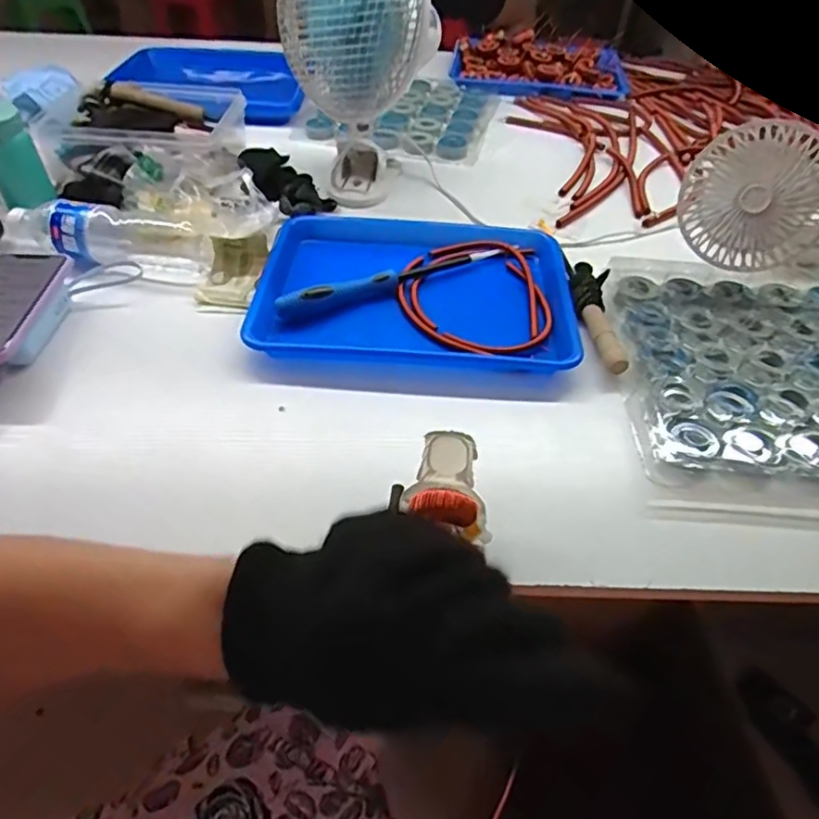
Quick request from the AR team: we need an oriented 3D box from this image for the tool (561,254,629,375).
[{"bbox_3d":[0.196,-0.108,0.619,0.035,0.027,0.173,1,47,-1],"label":"tool"}]

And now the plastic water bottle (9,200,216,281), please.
[{"bbox_3d":[-0.342,-0.196,0.663,0.229,0.060,0.077,8,48,3],"label":"plastic water bottle"}]

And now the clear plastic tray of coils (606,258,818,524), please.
[{"bbox_3d":[0.359,-0.045,0.572,0.289,0.033,0.330,4,48,3],"label":"clear plastic tray of coils"}]

